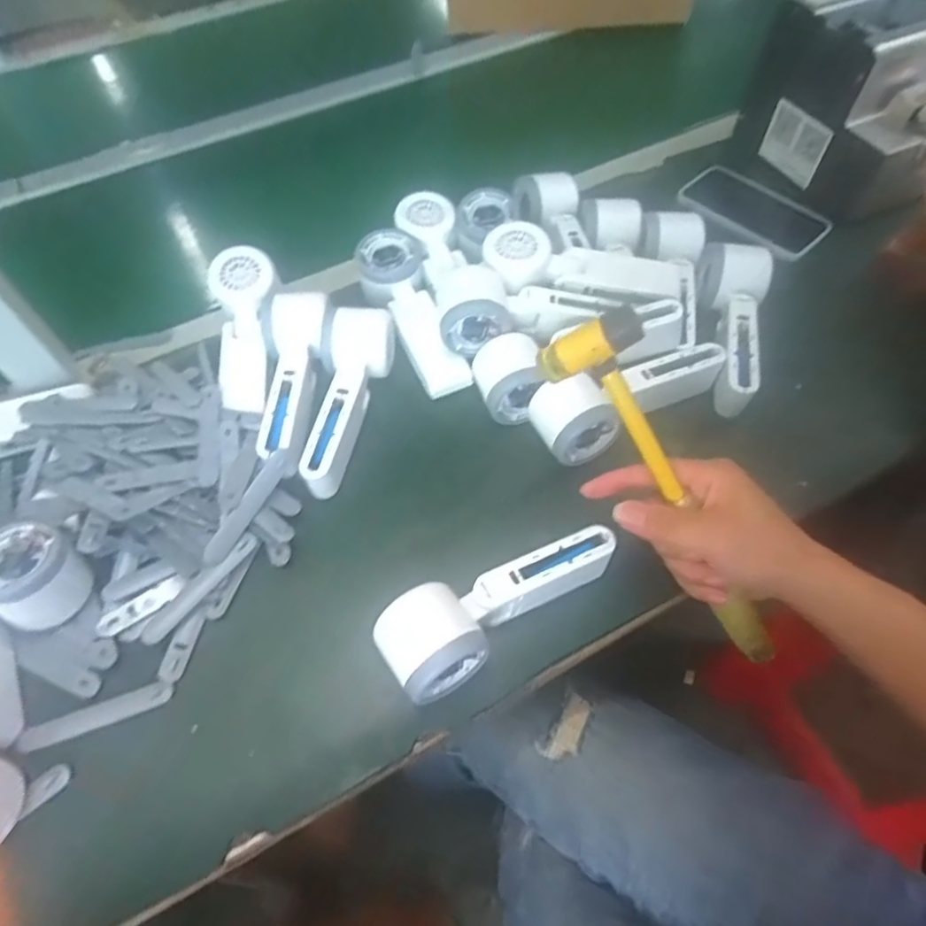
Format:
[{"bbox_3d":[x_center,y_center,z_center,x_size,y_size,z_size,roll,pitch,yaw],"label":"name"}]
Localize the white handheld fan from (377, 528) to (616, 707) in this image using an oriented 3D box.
[{"bbox_3d":[0.029,0.094,0.413,0.172,0.062,0.054,-25,59,-14],"label":"white handheld fan"}]

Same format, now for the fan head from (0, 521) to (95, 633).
[{"bbox_3d":[-0.293,0.075,0.419,0.060,0.047,0.060,27,62,18],"label":"fan head"}]

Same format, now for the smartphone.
[{"bbox_3d":[0.311,-0.270,0.662,0.078,0.013,0.149,-35,62,-19],"label":"smartphone"}]

